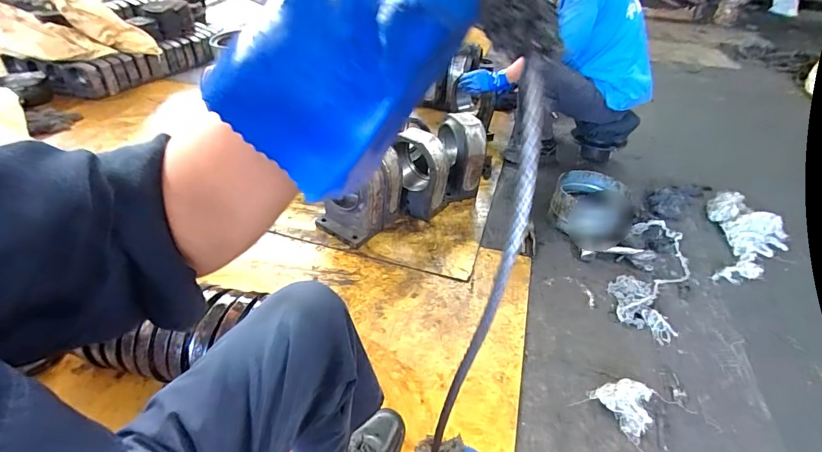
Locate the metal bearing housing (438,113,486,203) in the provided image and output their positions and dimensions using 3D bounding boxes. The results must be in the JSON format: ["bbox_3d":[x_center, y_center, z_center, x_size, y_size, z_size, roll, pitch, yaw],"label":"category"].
[{"bbox_3d":[0.203,-0.255,1.611,0.170,0.315,0.207,-1,39,-2],"label":"metal bearing housing"}]

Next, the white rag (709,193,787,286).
[{"bbox_3d":[1.198,0.033,1.470,0.480,0.090,0.280,-31,49,-33],"label":"white rag"}]

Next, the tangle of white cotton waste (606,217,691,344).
[{"bbox_3d":[0.809,0.143,1.344,0.215,0.028,0.569,22,44,24],"label":"tangle of white cotton waste"}]

